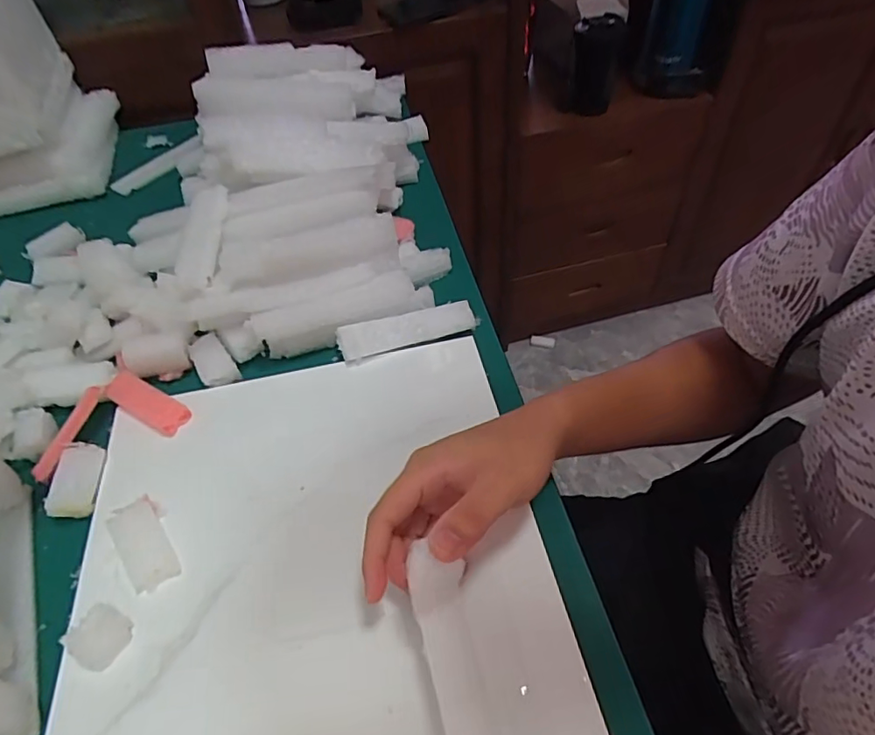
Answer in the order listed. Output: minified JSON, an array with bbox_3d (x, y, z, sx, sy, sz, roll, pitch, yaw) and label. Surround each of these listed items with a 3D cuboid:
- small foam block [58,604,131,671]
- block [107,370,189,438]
[{"bbox_3d":[-0.202,0.161,0.322,0.024,0.021,0.029,24,55,21],"label":"small foam block"},{"bbox_3d":[-0.236,0.028,0.439,0.081,0.011,0.028,25,56,22],"label":"block"}]

